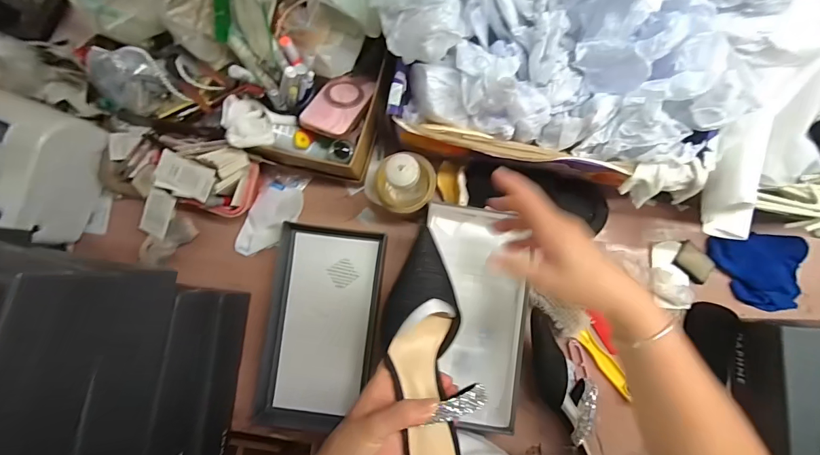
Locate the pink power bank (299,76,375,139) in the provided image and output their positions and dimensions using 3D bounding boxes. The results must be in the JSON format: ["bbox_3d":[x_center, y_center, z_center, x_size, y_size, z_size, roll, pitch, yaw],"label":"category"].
[{"bbox_3d":[-0.102,-0.179,0.549,0.079,0.017,0.114,19,63,10],"label":"pink power bank"}]

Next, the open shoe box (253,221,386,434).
[{"bbox_3d":[-0.140,0.161,0.604,0.163,0.035,0.320,8,86,2],"label":"open shoe box"}]

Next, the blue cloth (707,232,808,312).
[{"bbox_3d":[0.524,0.067,0.572,0.125,0.027,0.110,3,85,2],"label":"blue cloth"}]

